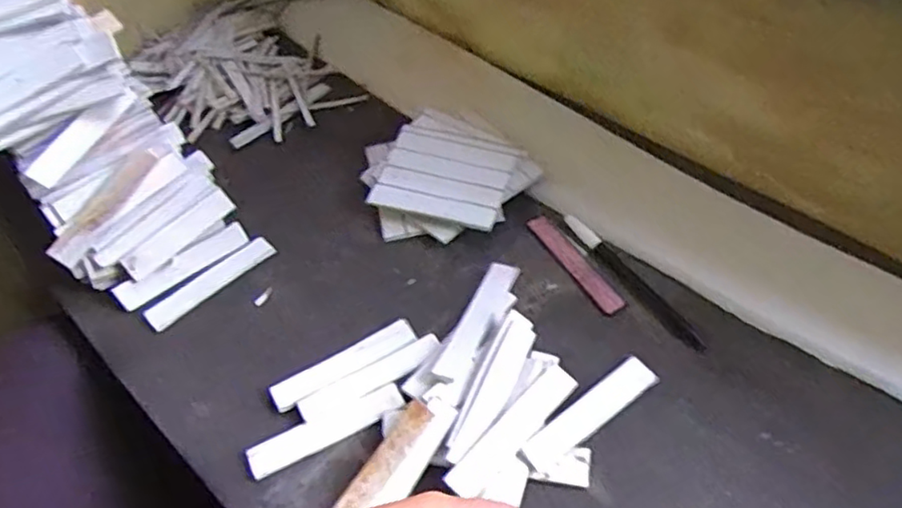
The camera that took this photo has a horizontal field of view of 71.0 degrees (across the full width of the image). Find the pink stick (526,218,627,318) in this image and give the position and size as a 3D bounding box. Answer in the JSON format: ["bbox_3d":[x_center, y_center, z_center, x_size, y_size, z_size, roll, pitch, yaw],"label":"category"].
[{"bbox_3d":[0.099,0.007,0.500,0.019,0.007,0.103,-29,57,-15],"label":"pink stick"}]

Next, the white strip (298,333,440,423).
[{"bbox_3d":[-0.057,0.087,0.450,0.106,0.004,0.021,-26,56,-13],"label":"white strip"}]

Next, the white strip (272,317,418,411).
[{"bbox_3d":[-0.077,0.079,0.457,0.107,0.004,0.022,-28,56,-14],"label":"white strip"}]

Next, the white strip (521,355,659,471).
[{"bbox_3d":[0.094,0.105,0.423,0.108,0.004,0.023,-30,68,-21],"label":"white strip"}]

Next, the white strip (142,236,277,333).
[{"bbox_3d":[-0.193,0.023,0.511,0.109,0.006,0.023,-38,60,-20],"label":"white strip"}]

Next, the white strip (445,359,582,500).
[{"bbox_3d":[0.042,0.113,0.410,0.109,0.004,0.022,-38,74,-26],"label":"white strip"}]

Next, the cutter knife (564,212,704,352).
[{"bbox_3d":[0.139,0.018,0.485,0.015,0.010,0.143,-31,57,-16],"label":"cutter knife"}]

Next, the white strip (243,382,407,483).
[{"bbox_3d":[-0.085,0.118,0.430,0.107,0.004,0.023,-25,56,-13],"label":"white strip"}]

